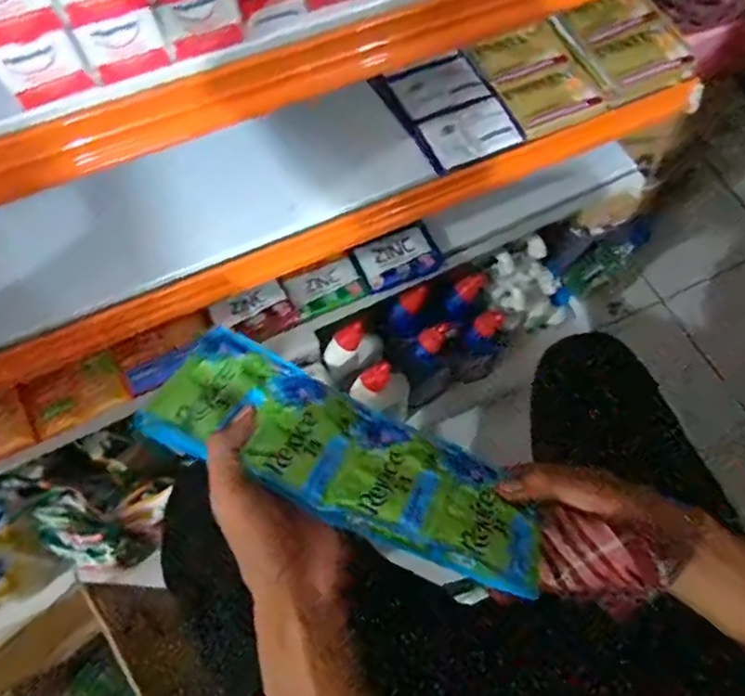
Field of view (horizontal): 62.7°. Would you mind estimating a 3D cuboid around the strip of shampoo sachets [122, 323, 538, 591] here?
[{"bbox_3d":[-0.013,0.068,0.397,0.255,0.017,0.094,23,40,7],"label":"strip of shampoo sachets"}]

